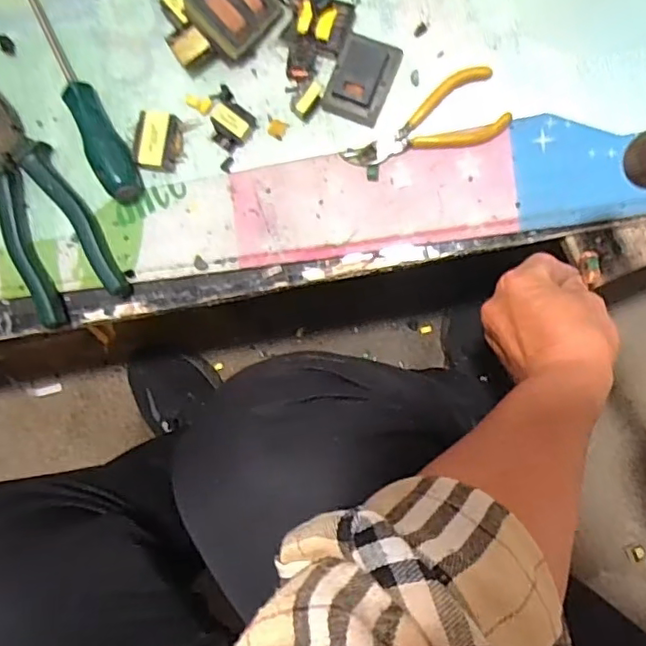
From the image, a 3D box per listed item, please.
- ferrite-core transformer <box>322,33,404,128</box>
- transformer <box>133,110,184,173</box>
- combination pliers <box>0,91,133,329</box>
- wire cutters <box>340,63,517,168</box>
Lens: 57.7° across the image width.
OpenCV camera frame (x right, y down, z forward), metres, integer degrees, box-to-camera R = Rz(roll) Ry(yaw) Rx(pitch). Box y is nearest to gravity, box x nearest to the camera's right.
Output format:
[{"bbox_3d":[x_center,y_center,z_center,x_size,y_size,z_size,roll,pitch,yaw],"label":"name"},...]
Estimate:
[{"bbox_3d":[0.029,-0.176,0.418,0.041,0.018,0.061,23,93,7],"label":"ferrite-core transformer"},{"bbox_3d":[-0.123,-0.135,0.441,0.033,0.016,0.041,8,91,8],"label":"transformer"},{"bbox_3d":[-0.228,-0.095,0.453,0.069,0.022,0.197,-30,86,7],"label":"combination pliers"},{"bbox_3d":[0.070,-0.144,0.417,0.115,0.008,0.050,-12,88,8],"label":"wire cutters"}]

